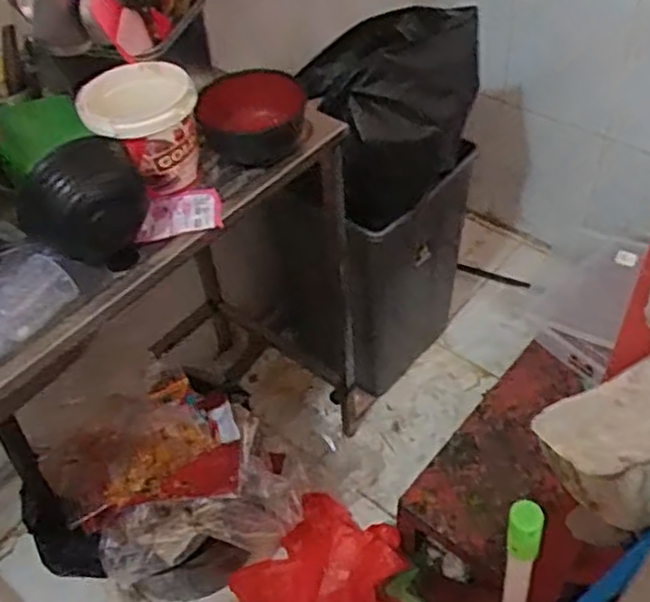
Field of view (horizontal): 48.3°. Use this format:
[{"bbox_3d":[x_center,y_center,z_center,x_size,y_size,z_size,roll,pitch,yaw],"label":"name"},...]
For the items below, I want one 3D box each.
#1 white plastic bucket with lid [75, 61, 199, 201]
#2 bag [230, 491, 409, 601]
[{"bbox_3d":[-0.219,-0.207,0.896,0.127,0.126,0.120,-3,48,3],"label":"white plastic bucket with lid"},{"bbox_3d":[0.005,0.484,1.266,0.273,0.099,0.260,32,59,29],"label":"bag"}]

